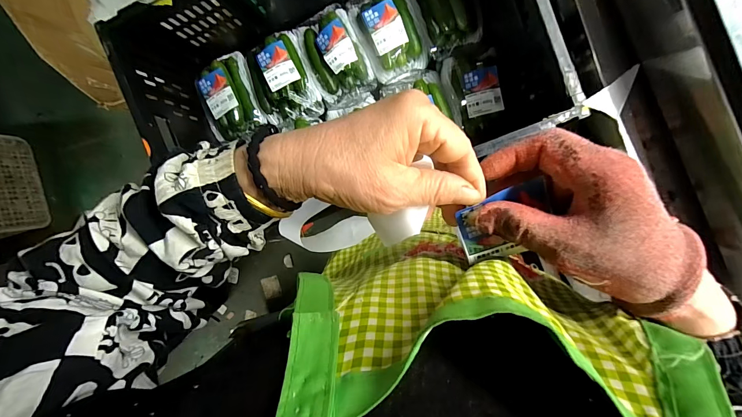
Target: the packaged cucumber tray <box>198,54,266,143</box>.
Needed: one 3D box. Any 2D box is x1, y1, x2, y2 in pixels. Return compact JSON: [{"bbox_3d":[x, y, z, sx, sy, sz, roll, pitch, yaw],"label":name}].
[{"bbox_3d":[-0.285,-0.223,0.657,0.108,0.056,0.162,-21,93,8],"label":"packaged cucumber tray"}]

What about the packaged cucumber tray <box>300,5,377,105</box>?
[{"bbox_3d":[-0.075,-0.296,0.617,0.107,0.042,0.170,-23,93,8],"label":"packaged cucumber tray"}]

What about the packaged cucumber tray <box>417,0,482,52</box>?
[{"bbox_3d":[0.137,-0.373,0.592,0.102,0.040,0.160,-19,94,8],"label":"packaged cucumber tray"}]

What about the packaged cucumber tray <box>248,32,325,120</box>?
[{"bbox_3d":[-0.176,-0.249,0.632,0.117,0.039,0.173,-23,93,8],"label":"packaged cucumber tray"}]

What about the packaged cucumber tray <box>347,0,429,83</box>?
[{"bbox_3d":[0.036,-0.330,0.608,0.114,0.057,0.173,-24,93,8],"label":"packaged cucumber tray"}]

